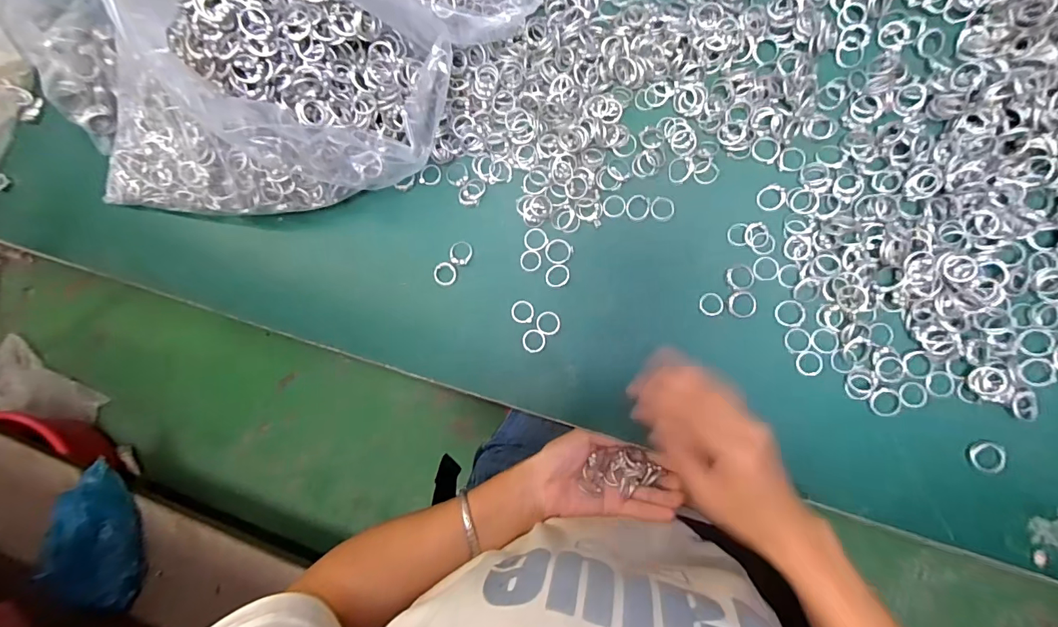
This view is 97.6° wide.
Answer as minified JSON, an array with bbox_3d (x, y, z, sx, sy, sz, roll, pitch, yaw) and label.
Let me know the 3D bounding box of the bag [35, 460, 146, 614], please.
[{"bbox_3d":[-0.878,0.467,0.941,0.103,0.124,0.307,-5,87,8],"label":"bag"}]

